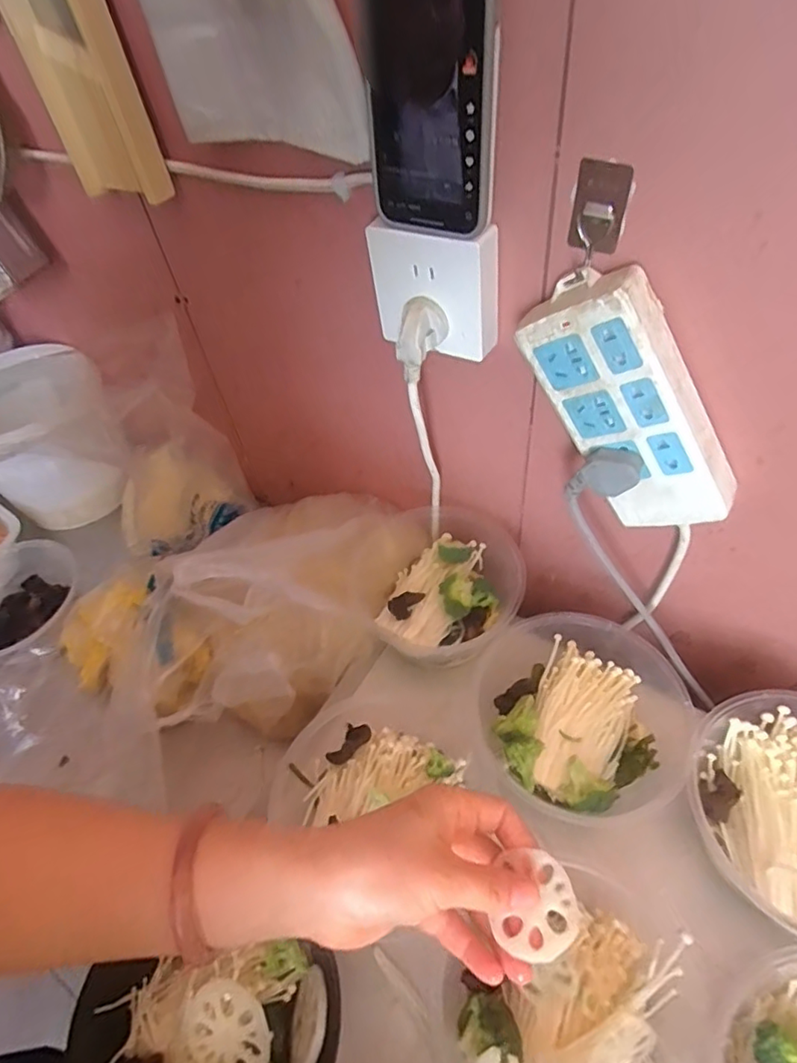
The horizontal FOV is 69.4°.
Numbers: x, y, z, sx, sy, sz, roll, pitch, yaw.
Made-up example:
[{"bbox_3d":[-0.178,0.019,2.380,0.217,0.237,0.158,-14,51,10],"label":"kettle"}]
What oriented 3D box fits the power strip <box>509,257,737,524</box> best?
[{"bbox_3d":[0.154,-0.079,0.384,0.080,0.185,0.032,-9,37,50],"label":"power strip"}]

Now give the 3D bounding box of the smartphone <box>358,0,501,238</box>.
[{"bbox_3d":[0.013,-0.250,0.311,0.087,0.161,0.017,33,57,30],"label":"smartphone"}]

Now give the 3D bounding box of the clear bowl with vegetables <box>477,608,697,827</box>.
[{"bbox_3d":[0.148,0.153,0.479,0.161,0.067,0.161,-3,50,4],"label":"clear bowl with vegetables"}]

